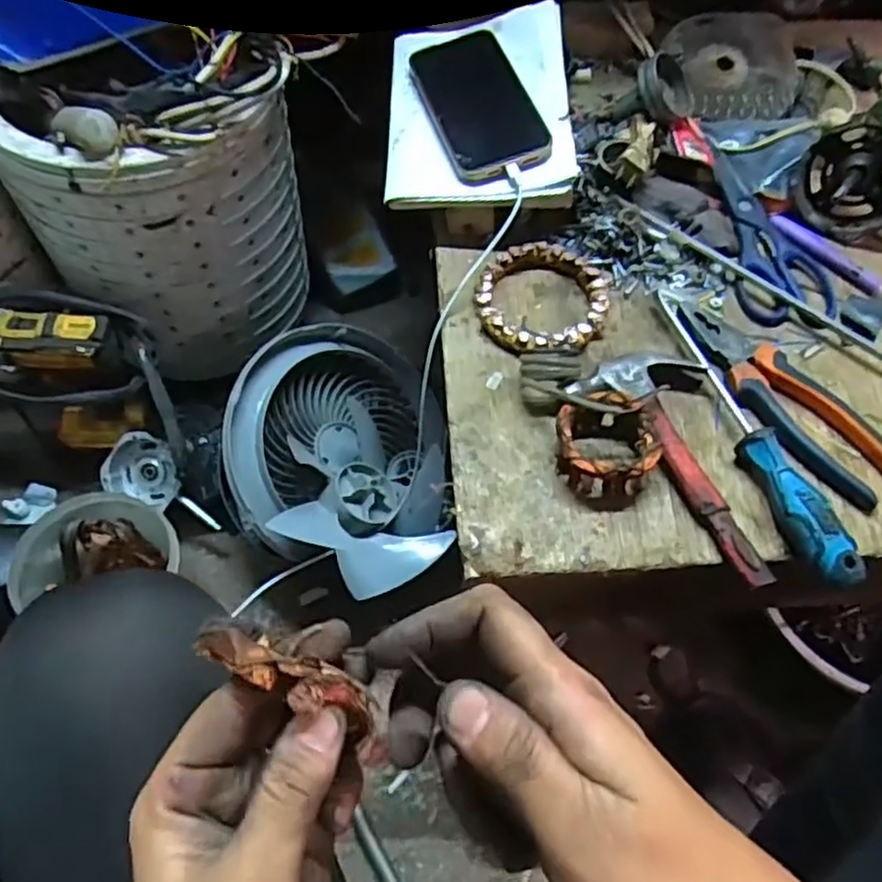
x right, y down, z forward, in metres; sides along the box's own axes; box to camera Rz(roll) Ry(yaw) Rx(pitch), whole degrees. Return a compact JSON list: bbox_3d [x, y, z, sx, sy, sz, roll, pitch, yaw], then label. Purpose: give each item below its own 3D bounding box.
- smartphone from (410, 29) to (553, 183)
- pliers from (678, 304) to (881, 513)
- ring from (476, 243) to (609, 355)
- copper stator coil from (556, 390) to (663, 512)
[{"bbox_3d":[0.030,-0.275,0.584,0.078,0.008,0.139,-24,74,6],"label":"smartphone"},{"bbox_3d":[0.244,-0.034,0.512,0.053,0.014,0.186,-31,64,-17],"label":"pliers"},{"bbox_3d":[0.079,-0.110,0.553,0.100,0.016,0.099,0,59,0],"label":"ring"},{"bbox_3d":[0.110,0.006,0.478,0.063,0.033,0.071,-2,59,-2],"label":"copper stator coil"}]

